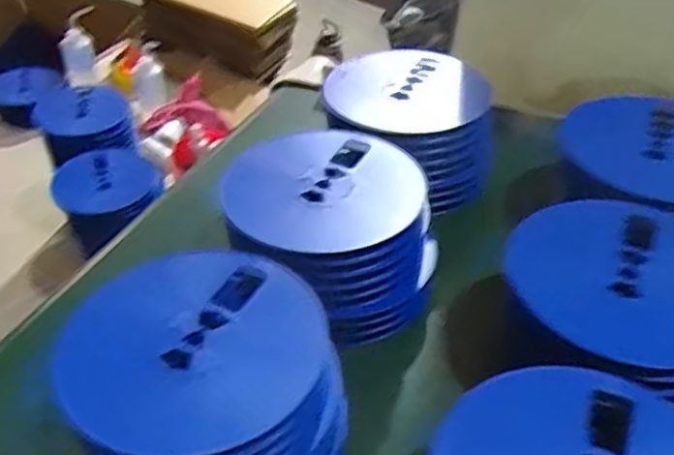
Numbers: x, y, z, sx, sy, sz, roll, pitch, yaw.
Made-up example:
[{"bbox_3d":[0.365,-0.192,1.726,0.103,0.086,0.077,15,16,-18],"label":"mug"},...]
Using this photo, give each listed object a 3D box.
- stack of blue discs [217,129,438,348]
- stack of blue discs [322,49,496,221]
[{"bbox_3d":[-0.005,0.004,0.583,0.180,0.085,0.189,-9,44,-15],"label":"stack of blue discs"},{"bbox_3d":[0.075,-0.108,0.711,0.170,0.088,0.178,-14,45,-20],"label":"stack of blue discs"}]

